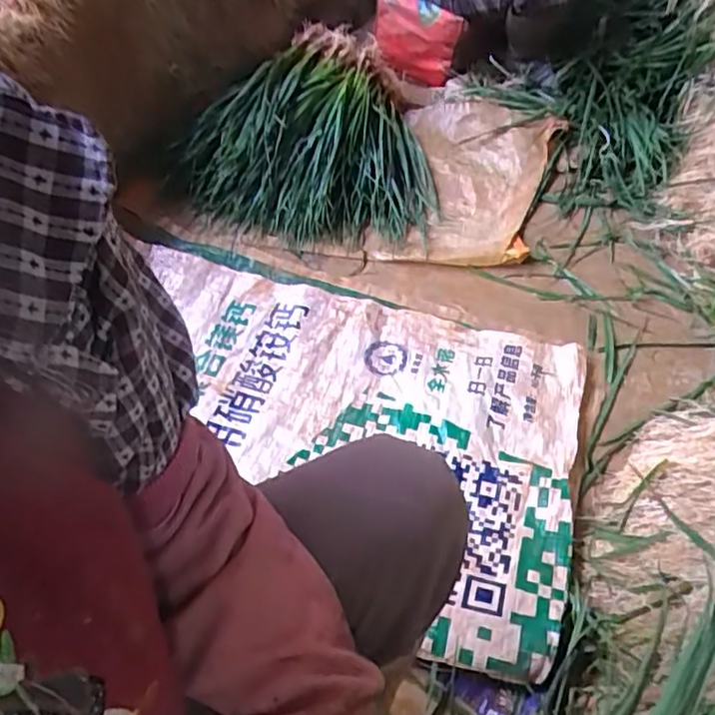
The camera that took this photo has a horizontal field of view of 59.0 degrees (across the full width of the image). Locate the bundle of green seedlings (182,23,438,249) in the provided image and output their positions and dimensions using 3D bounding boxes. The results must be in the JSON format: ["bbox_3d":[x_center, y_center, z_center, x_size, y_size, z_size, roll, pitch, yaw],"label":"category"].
[{"bbox_3d":[-0.063,-0.544,1.449,0.486,0.160,0.685,6,49,9],"label":"bundle of green seedlings"}]

